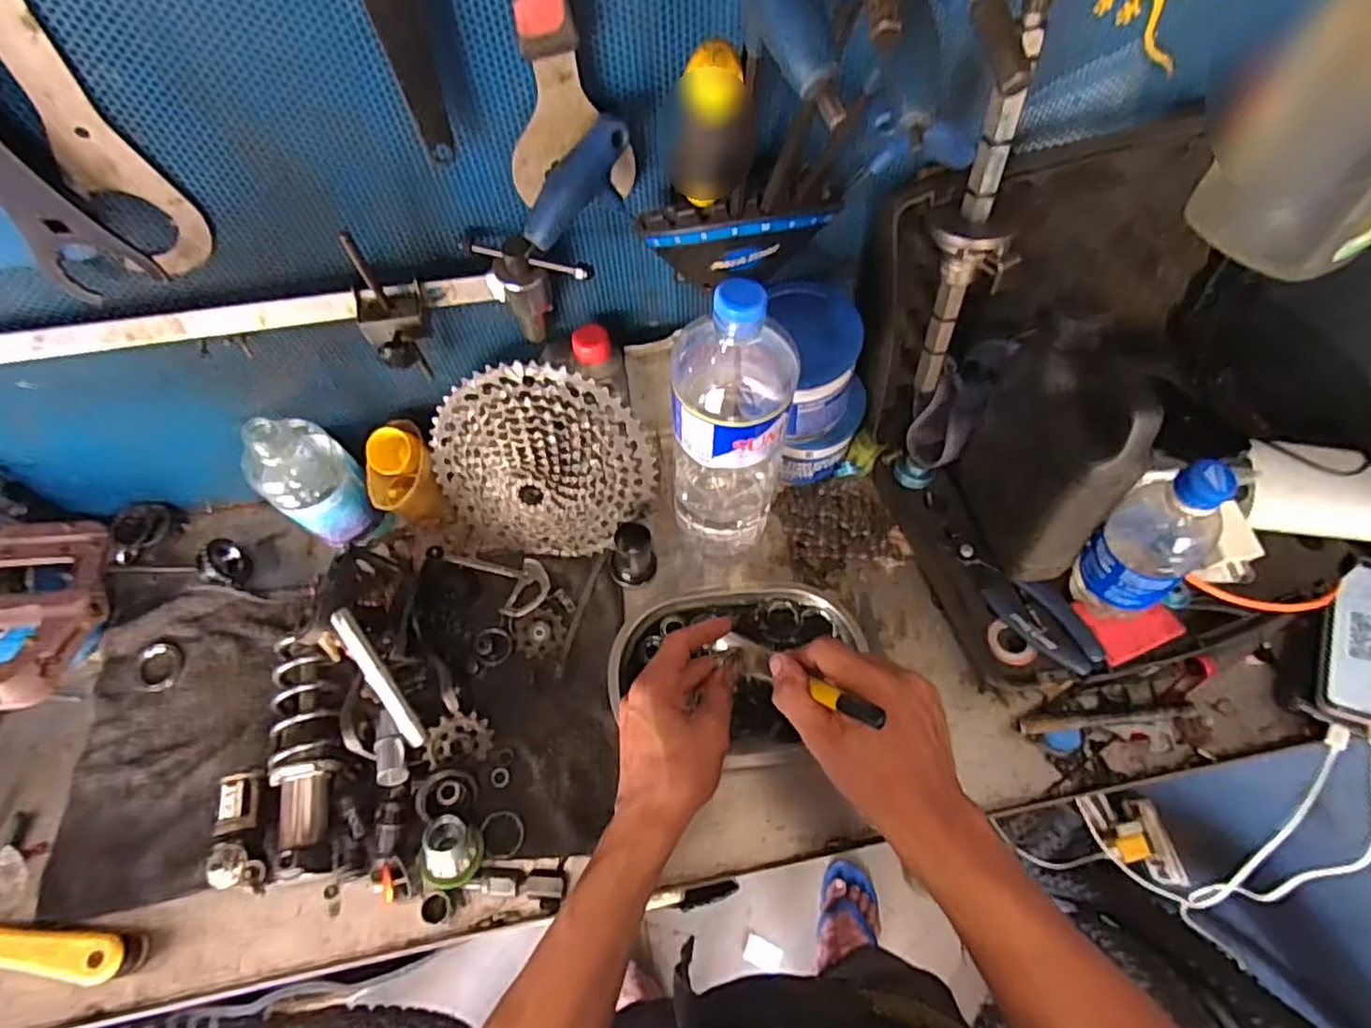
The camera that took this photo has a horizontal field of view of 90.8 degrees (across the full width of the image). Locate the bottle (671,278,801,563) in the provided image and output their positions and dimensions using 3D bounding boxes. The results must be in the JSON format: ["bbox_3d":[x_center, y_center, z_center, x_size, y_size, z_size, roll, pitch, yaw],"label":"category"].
[{"bbox_3d":[0.037,-0.063,0.535,0.083,0.303,0.087,-1,63,2],"label":"bottle"}]

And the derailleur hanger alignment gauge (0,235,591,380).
[{"bbox_3d":[-0.281,-0.122,0.471,0.415,0.110,0.059,-9,63,-3],"label":"derailleur hanger alignment gauge"}]

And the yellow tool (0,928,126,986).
[{"bbox_3d":[-0.488,0.331,0.510,0.140,0.033,0.032,2,63,3],"label":"yellow tool"}]

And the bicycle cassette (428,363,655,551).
[{"bbox_3d":[-0.127,-0.031,0.590,0.196,0.191,0.048,9,34,-2],"label":"bicycle cassette"}]

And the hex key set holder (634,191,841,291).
[{"bbox_3d":[0.040,-0.193,0.479,0.135,0.080,0.032,-6,63,-1],"label":"hex key set holder"}]

